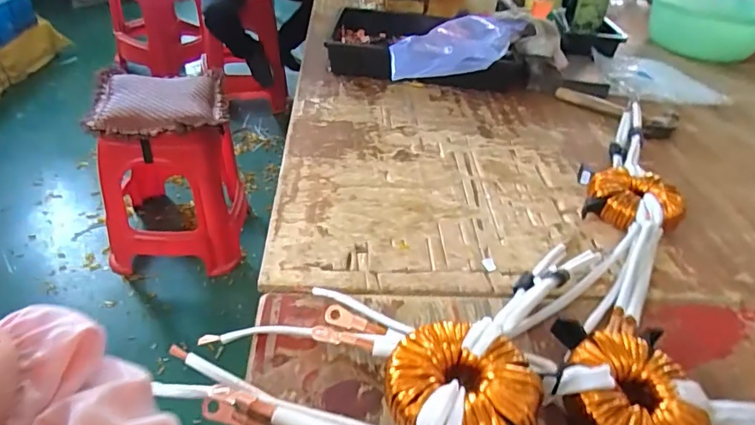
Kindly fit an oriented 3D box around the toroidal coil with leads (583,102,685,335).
[{"bbox_3d":[0.339,-0.025,0.647,0.119,0.054,0.523,21,41,18],"label":"toroidal coil with leads"}]

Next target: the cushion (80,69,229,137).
[{"bbox_3d":[-0.569,-0.292,1.279,0.324,0.042,0.316,-4,40,-13],"label":"cushion"}]

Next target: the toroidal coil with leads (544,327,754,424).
[{"bbox_3d":[0.332,0.154,0.408,0.389,0.079,0.124,3,39,-4],"label":"toroidal coil with leads"}]

